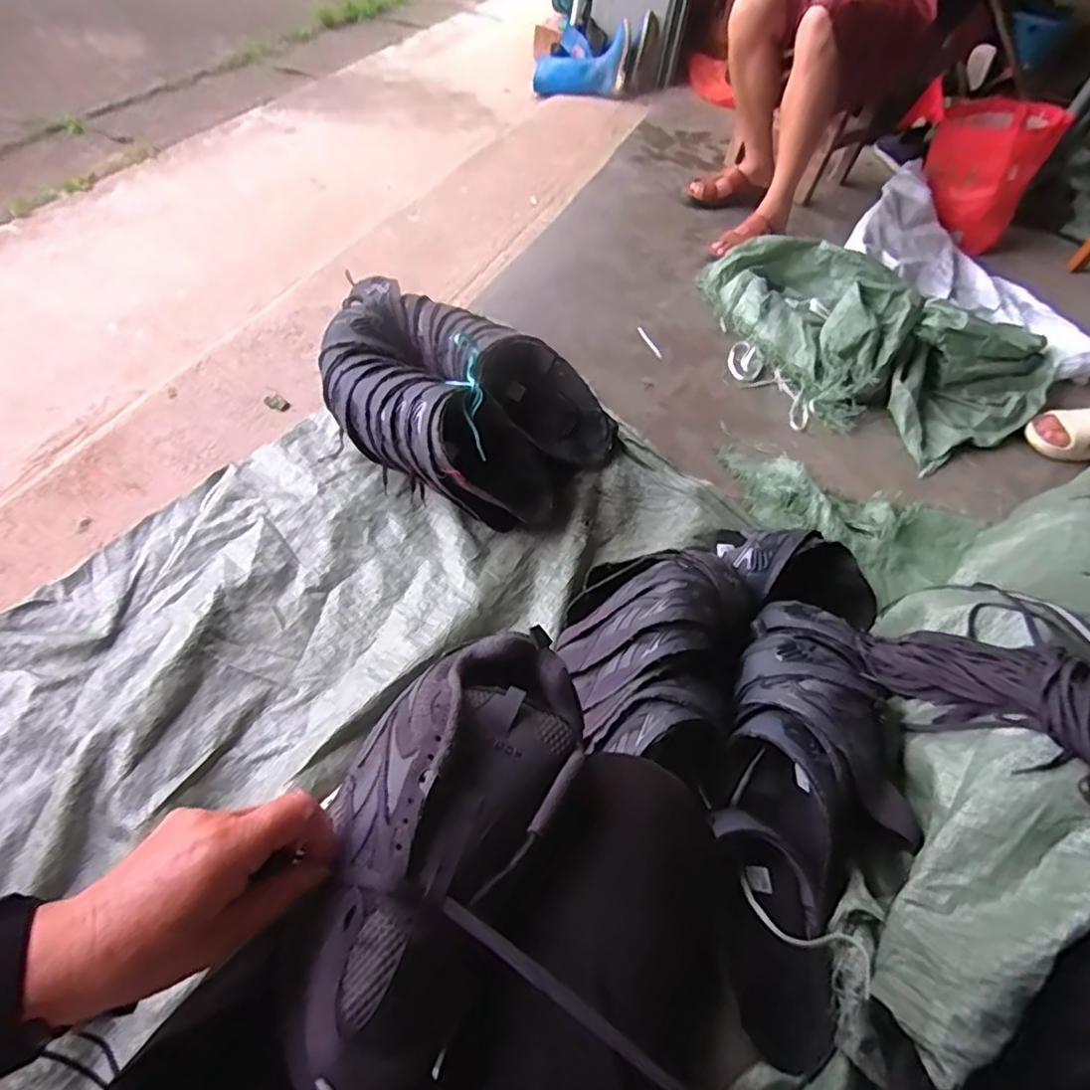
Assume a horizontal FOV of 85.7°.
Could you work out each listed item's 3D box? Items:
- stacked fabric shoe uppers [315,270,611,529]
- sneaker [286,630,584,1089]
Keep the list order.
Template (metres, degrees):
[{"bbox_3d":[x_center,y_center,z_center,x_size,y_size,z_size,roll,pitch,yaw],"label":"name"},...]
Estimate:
[{"bbox_3d":[-0.151,-0.232,0.956,0.475,0.179,0.293,35,59,16],"label":"stacked fabric shoe uppers"},{"bbox_3d":[-0.066,0.168,0.332,0.117,0.077,0.253,21,67,12],"label":"sneaker"}]

